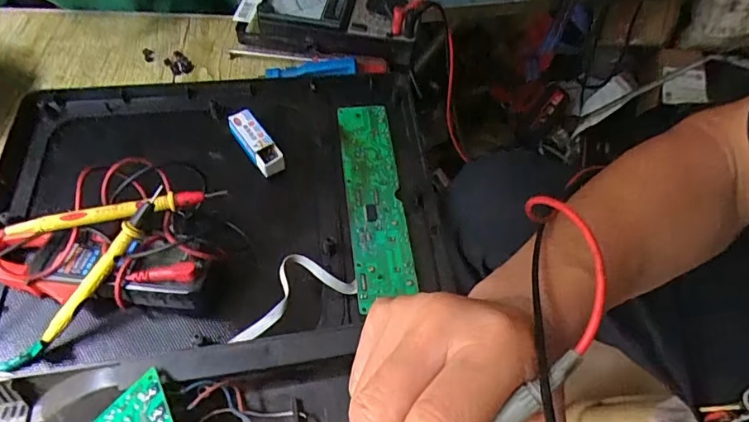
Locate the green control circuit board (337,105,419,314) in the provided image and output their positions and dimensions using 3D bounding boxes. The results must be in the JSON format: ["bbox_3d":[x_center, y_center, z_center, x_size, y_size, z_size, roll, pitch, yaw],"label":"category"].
[{"bbox_3d":[0.000,-0.015,0.410,0.045,0.006,0.196,-5,57,-5],"label":"green control circuit board"}]

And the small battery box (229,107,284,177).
[{"bbox_3d":[-0.105,-0.061,0.432,0.023,0.021,0.065,-30,63,-20],"label":"small battery box"}]

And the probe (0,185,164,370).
[{"bbox_3d":[-0.198,0.049,0.330,0.022,0.017,0.163,40,90,22],"label":"probe"}]

